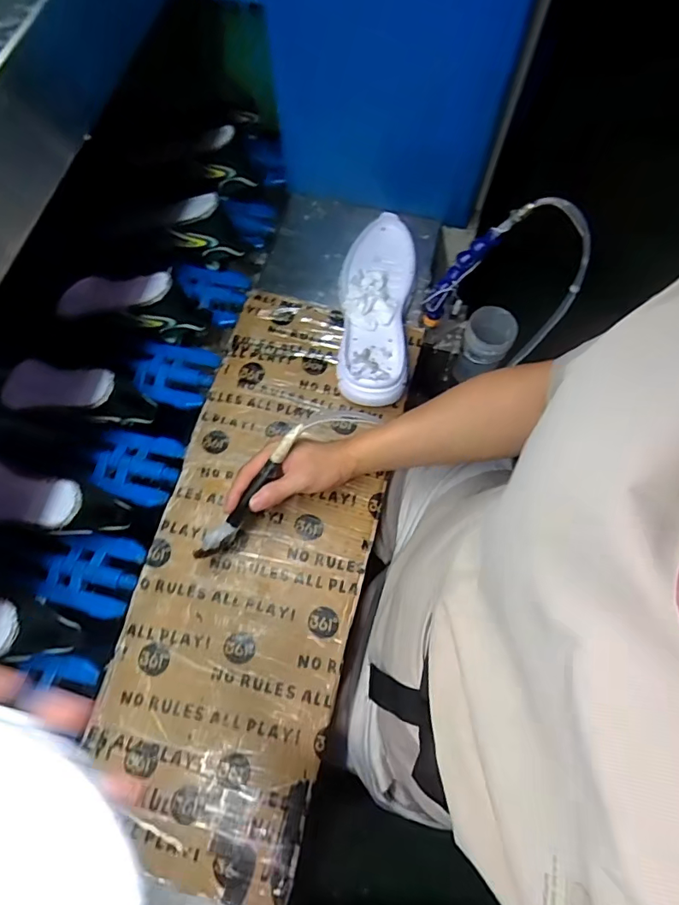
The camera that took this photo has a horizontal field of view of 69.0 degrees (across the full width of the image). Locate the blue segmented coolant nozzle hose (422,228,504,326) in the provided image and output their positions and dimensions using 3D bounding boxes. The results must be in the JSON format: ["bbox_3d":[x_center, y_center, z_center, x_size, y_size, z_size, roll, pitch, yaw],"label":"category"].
[{"bbox_3d":[0.144,-0.216,0.617,0.029,0.151,0.021,-14,69,-32],"label":"blue segmented coolant nozzle hose"}]

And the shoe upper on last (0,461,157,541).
[{"bbox_3d":[-0.344,0.066,0.606,0.209,0.105,0.070,4,69,21],"label":"shoe upper on last"}]

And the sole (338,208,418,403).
[{"bbox_3d":[0.048,-0.195,0.658,0.098,0.050,0.289,6,70,1],"label":"sole"}]

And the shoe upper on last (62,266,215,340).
[{"bbox_3d":[-0.285,-0.205,0.670,0.204,0.093,0.074,5,70,1],"label":"shoe upper on last"}]

